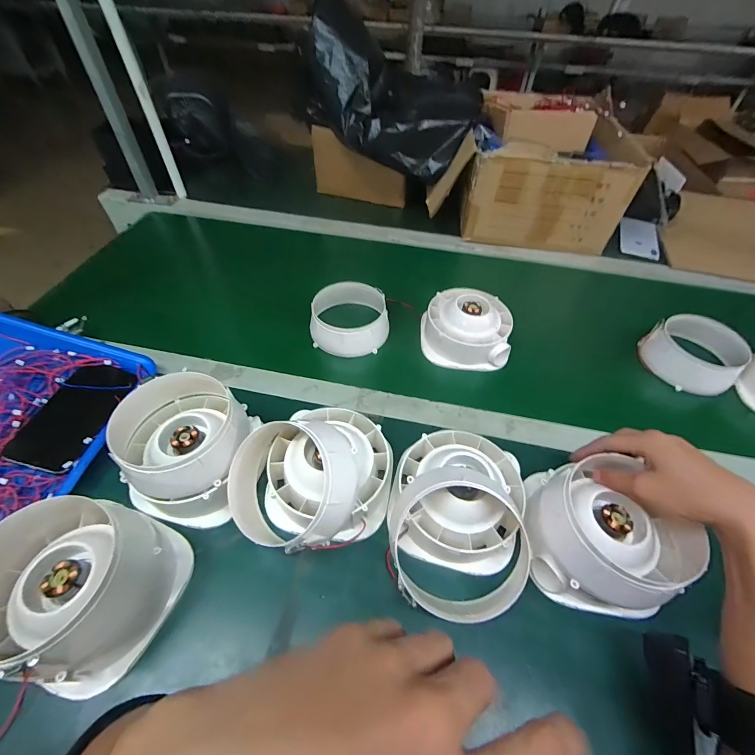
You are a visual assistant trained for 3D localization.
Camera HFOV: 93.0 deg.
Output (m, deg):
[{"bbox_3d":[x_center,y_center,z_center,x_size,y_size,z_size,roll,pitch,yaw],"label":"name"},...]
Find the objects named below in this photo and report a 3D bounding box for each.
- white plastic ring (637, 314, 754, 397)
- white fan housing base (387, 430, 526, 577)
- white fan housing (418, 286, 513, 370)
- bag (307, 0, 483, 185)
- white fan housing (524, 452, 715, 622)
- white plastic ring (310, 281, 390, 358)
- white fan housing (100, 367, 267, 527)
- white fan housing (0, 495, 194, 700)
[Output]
[{"bbox_3d":[0.489,-0.036,0.554,0.118,0.067,0.118,1,50,-1],"label":"white plastic ring"},{"bbox_3d":[0.085,0.123,0.381,0.130,0.064,0.130,12,51,9],"label":"white fan housing base"},{"bbox_3d":[0.139,-0.081,0.565,0.132,0.074,0.115,8,50,5],"label":"white fan housing"},{"bbox_3d":[0.030,-0.536,0.686,0.337,0.220,0.174,2,50,0],"label":"bag"},{"bbox_3d":[0.219,0.150,0.347,0.135,0.093,0.125,-15,52,-13],"label":"white fan housing"},{"bbox_3d":[-0.045,-0.090,0.560,0.124,0.057,0.107,-5,50,-6],"label":"white plastic ring"},{"bbox_3d":[-0.208,0.070,0.397,0.131,0.096,0.148,13,51,9],"label":"white fan housing"},{"bbox_3d":[-0.253,0.174,0.304,0.121,0.098,0.126,11,51,8],"label":"white fan housing"}]

